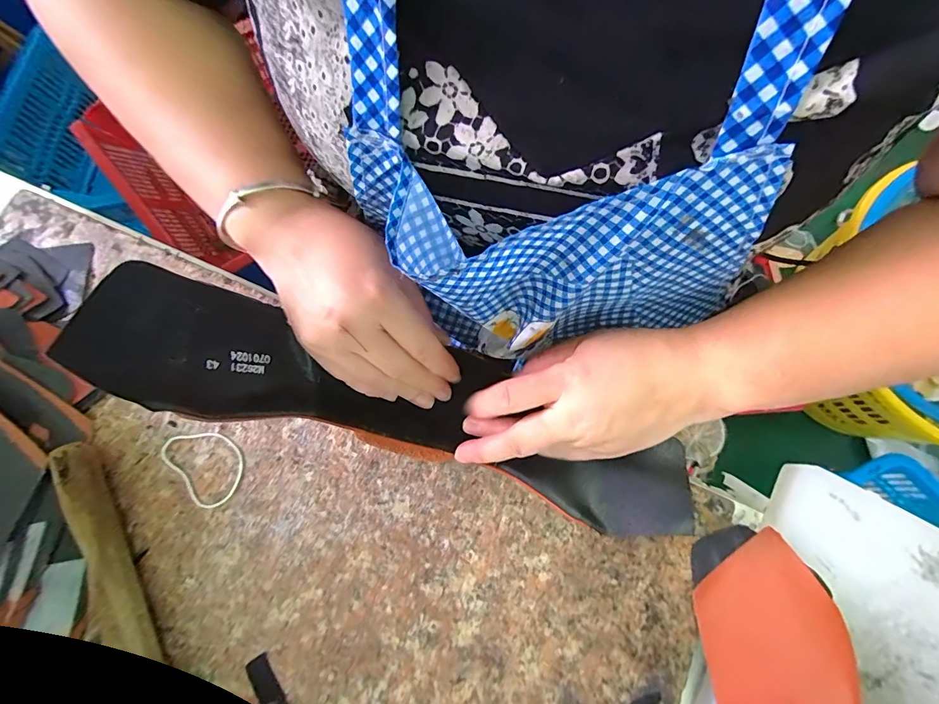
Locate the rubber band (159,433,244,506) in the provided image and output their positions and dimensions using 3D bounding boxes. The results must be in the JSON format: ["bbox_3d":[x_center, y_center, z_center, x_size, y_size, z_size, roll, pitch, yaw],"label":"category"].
[{"bbox_3d":[-0.182,0.076,0.287,0.041,0.004,0.061,-43,78,-9],"label":"rubber band"}]

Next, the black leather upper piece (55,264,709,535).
[{"bbox_3d":[-0.025,0.031,0.245,0.327,0.083,0.089,21,76,-6],"label":"black leather upper piece"}]

